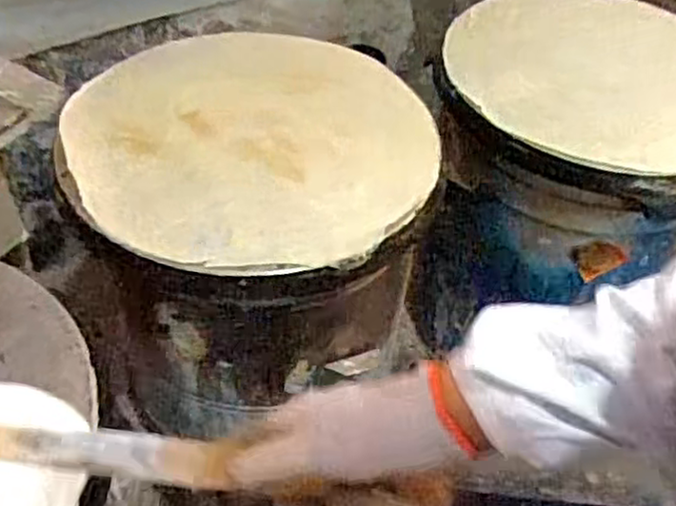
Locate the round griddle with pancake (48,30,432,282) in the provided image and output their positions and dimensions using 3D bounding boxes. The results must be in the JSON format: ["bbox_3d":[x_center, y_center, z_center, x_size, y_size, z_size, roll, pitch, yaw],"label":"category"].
[{"bbox_3d":[-0.086,-0.118,0.739,0.355,0.024,0.352,13,49,6],"label":"round griddle with pancake"}]

